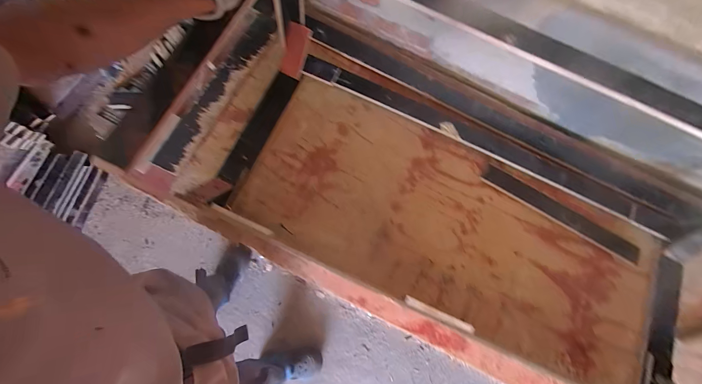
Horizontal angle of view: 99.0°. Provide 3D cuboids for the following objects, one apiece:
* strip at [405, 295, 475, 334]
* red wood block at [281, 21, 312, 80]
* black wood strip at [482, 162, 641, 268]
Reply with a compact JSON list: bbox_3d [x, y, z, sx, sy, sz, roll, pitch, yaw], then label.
[{"bbox_3d":[0.198,0.275,0.670,0.164,0.018,0.019,24,73,2],"label":"strip"},{"bbox_3d":[-0.173,-0.438,0.936,0.068,0.017,0.160,13,97,2],"label":"red wood block"},{"bbox_3d":[0.628,0.060,0.903,0.496,0.009,0.056,30,78,4],"label":"black wood strip"}]

